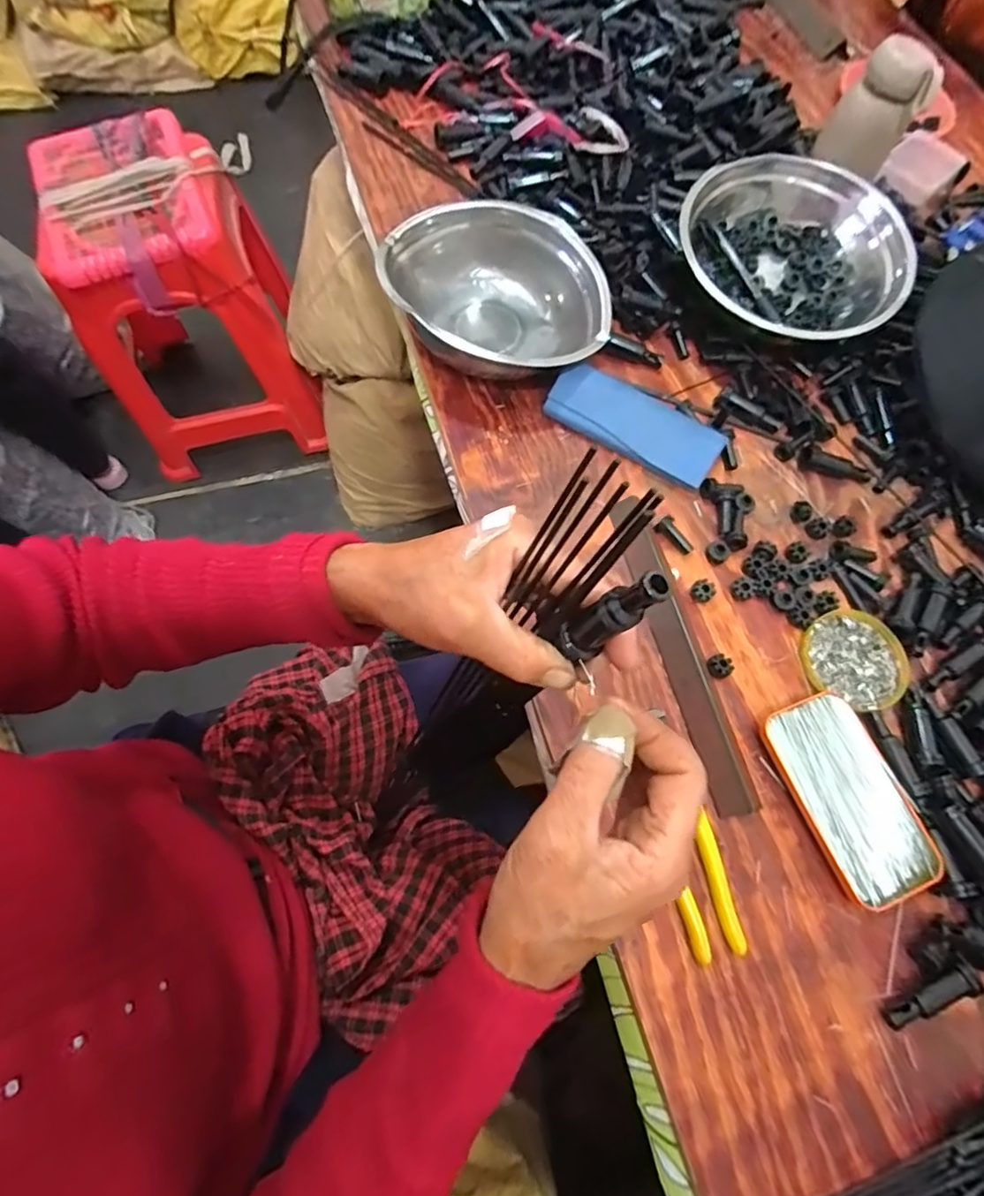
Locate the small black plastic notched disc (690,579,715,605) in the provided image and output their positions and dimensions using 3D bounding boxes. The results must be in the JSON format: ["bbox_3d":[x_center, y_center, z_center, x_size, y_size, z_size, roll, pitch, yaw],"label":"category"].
[{"bbox_3d":[0.179,-0.006,0.494,0.018,0.009,0.018,2,69,-5],"label":"small black plastic notched disc"}]

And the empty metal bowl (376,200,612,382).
[{"bbox_3d":[0.005,-0.288,0.558,0.220,0.058,0.182,33,69,7],"label":"empty metal bowl"}]

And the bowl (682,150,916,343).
[{"bbox_3d":[0.292,-0.328,0.570,0.182,0.075,0.189,0,69,0],"label":"bowl"}]

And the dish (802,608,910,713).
[{"bbox_3d":[0.301,0.051,0.484,0.087,0.008,0.081,2,69,-5],"label":"dish"}]

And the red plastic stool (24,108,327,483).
[{"bbox_3d":[-0.574,-0.555,1.137,0.353,0.470,0.376,-16,71,-11],"label":"red plastic stool"}]

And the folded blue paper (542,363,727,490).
[{"bbox_3d":[0.130,-0.161,0.533,0.158,0.011,0.058,29,92,4],"label":"folded blue paper"}]

